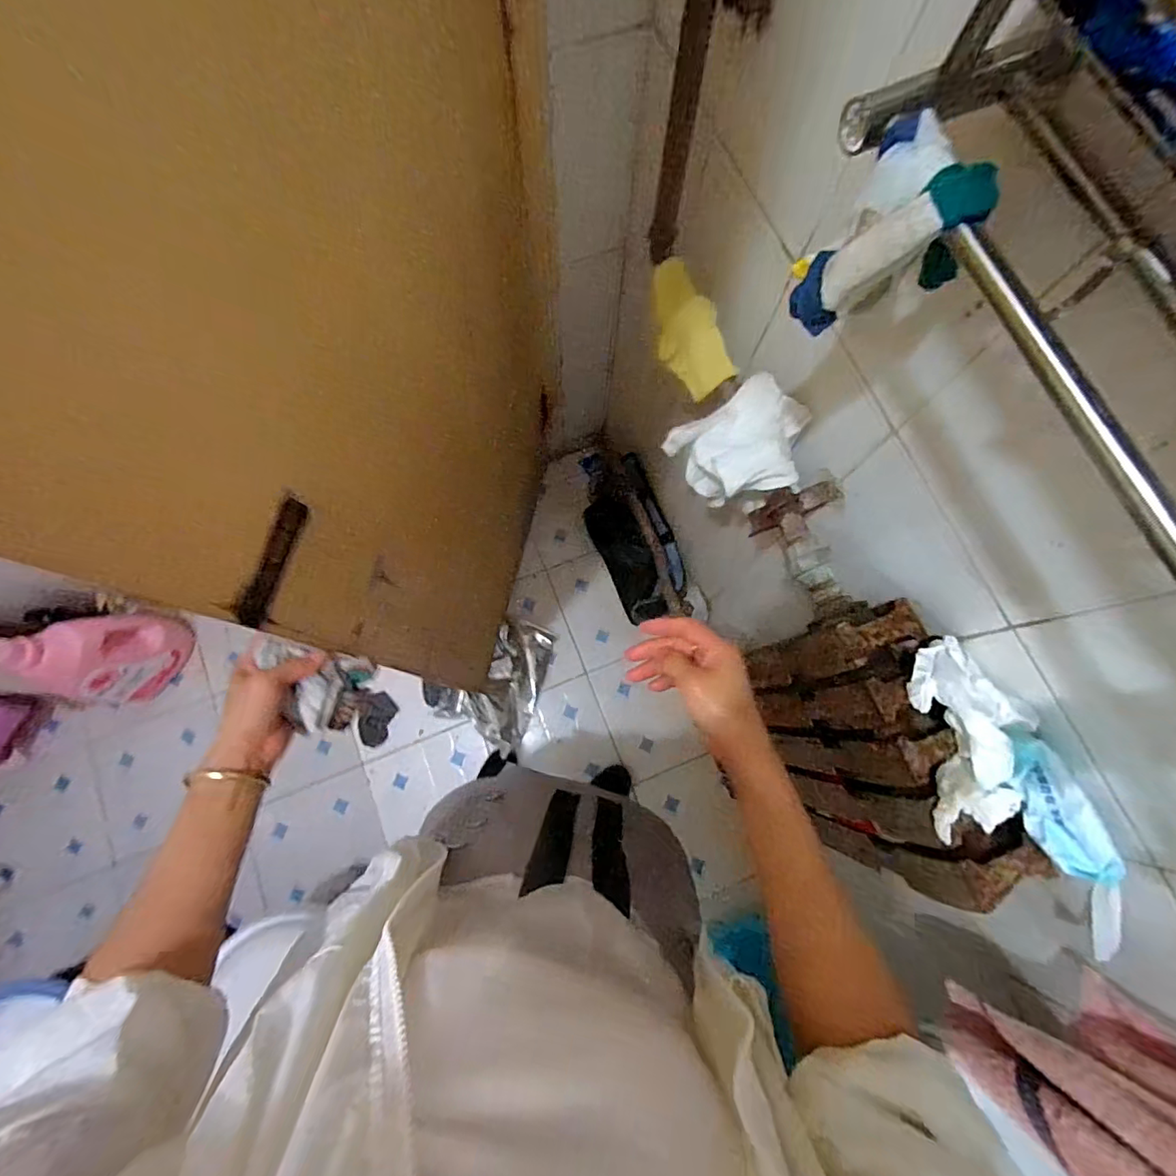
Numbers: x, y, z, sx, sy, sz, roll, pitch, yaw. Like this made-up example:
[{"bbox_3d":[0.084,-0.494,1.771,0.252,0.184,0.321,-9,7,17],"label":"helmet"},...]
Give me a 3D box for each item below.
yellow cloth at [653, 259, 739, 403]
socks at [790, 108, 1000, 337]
[{"bbox_3d":[0.122,-0.306,0.634,0.075,0.032,0.153,-15,94,12],"label":"yellow cloth"},{"bbox_3d":[0.166,-0.189,0.300,0.070,0.089,0.056,42,79,9],"label":"socks"}]

